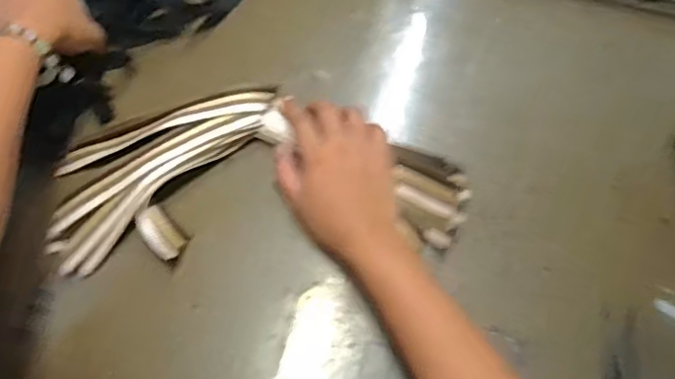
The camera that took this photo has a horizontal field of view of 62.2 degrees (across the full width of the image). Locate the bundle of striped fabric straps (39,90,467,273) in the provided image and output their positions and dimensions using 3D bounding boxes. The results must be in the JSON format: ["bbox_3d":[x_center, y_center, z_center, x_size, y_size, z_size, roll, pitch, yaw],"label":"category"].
[{"bbox_3d":[-0.058,-0.012,0.448,0.319,0.030,0.164,4,63,0],"label":"bundle of striped fabric straps"}]

